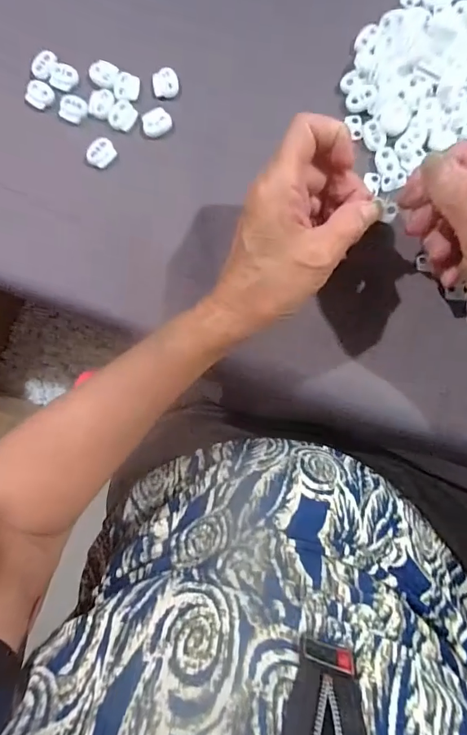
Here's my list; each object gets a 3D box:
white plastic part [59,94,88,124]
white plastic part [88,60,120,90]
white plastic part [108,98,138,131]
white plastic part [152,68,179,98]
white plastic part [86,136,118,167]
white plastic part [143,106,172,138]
[{"bbox_3d":[-0.125,-0.202,0.328,0.020,0.006,0.019,31,88,5],"label":"white plastic part"},{"bbox_3d":[-0.100,-0.228,0.326,0.022,0.004,0.021,22,88,4],"label":"white plastic part"},{"bbox_3d":[-0.085,-0.195,0.323,0.020,0.004,0.024,21,88,4],"label":"white plastic part"},{"bbox_3d":[-0.052,-0.219,0.324,0.020,0.006,0.020,0,86,3],"label":"white plastic part"},{"bbox_3d":[-0.103,-0.166,0.324,0.022,0.004,0.020,-42,85,0],"label":"white plastic part"},{"bbox_3d":[-0.059,-0.189,0.322,0.023,0.004,0.018,-32,85,1],"label":"white plastic part"}]

